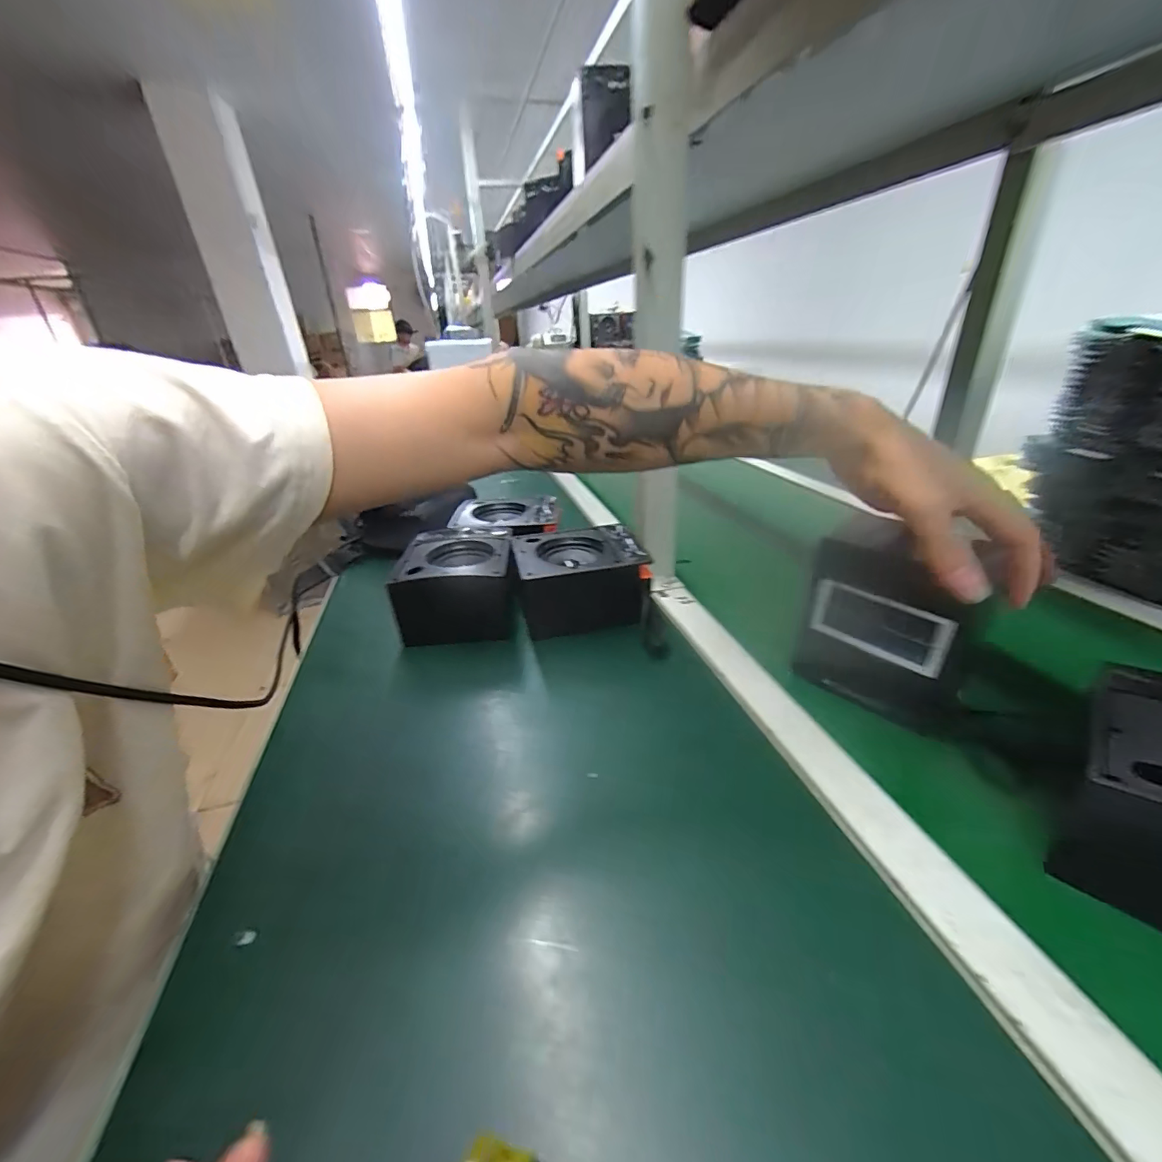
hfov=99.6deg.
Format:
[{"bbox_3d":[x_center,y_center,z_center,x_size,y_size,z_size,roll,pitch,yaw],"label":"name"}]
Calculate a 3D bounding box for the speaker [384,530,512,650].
[{"bbox_3d":[-0.140,0.002,0.572,0.122,0.085,0.138,-5,27,-3],"label":"speaker"}]

